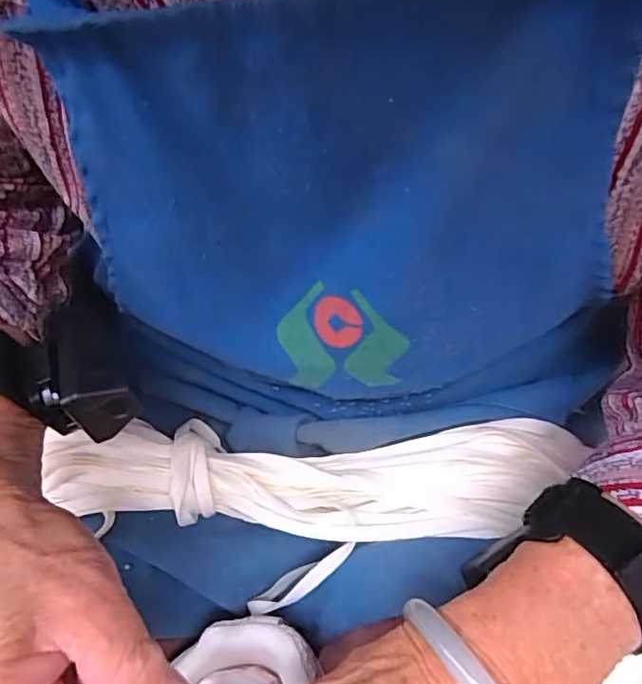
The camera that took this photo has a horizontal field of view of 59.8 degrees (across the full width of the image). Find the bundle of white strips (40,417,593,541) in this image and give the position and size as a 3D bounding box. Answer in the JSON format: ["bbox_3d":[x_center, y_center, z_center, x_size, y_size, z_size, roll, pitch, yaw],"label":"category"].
[{"bbox_3d":[-0.003,0.076,0.315,0.294,0.031,0.064,3,49,-3],"label":"bundle of white strips"}]

